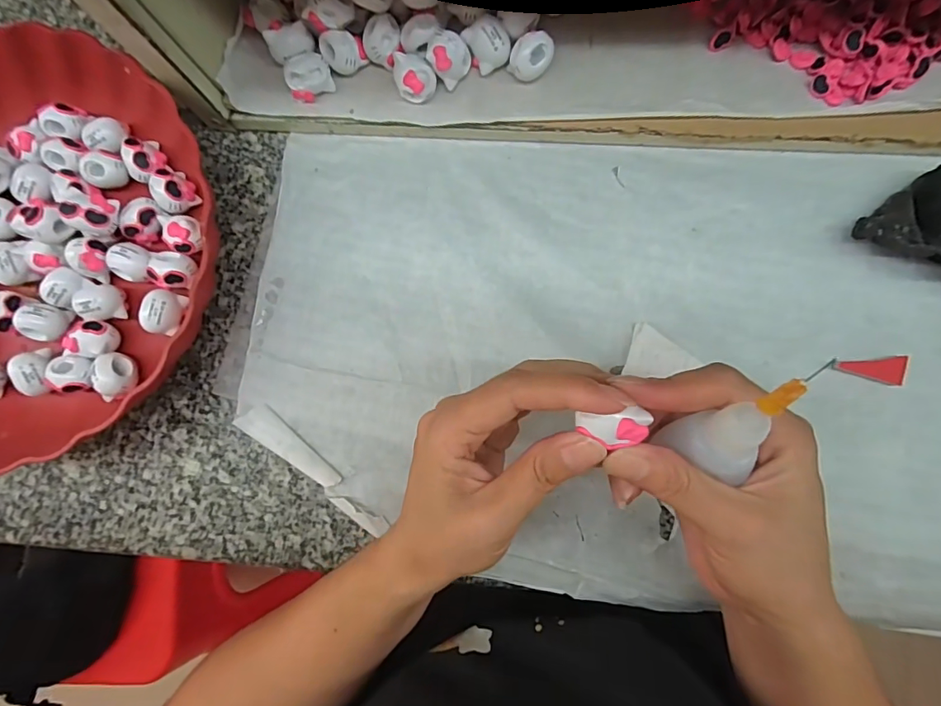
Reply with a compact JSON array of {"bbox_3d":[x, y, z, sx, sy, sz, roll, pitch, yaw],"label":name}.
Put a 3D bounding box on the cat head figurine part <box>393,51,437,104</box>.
[{"bbox_3d":[-0.031,-0.153,0.270,0.022,0.019,0.018,9,85,5],"label":"cat head figurine part"}]

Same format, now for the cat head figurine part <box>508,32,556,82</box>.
[{"bbox_3d":[0.034,-0.164,0.267,0.023,0.018,0.021,5,85,5],"label":"cat head figurine part"}]

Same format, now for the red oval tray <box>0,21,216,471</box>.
[{"bbox_3d":[-0.263,-0.062,0.285,0.236,0.046,0.234,-24,83,2],"label":"red oval tray"}]

